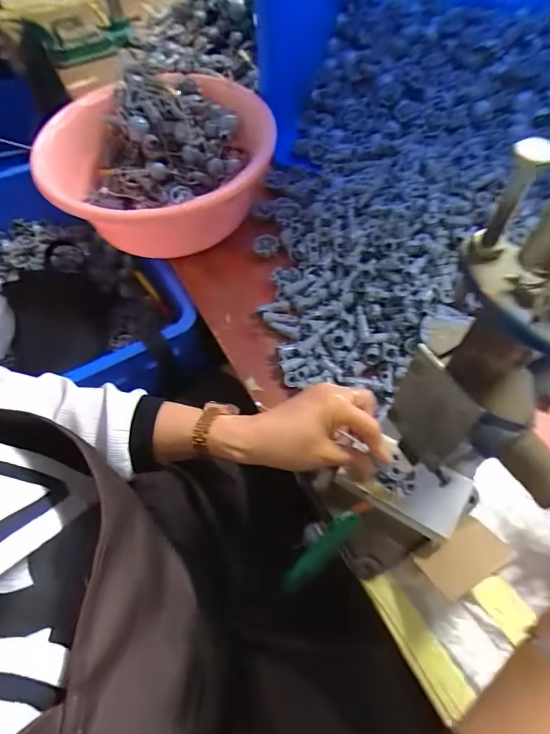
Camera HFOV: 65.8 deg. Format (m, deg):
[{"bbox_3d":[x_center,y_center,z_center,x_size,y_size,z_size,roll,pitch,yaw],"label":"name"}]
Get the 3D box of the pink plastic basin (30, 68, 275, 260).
[{"bbox_3d":[-0.186,-0.308,0.625,0.341,0.087,0.349,-1,57,2],"label":"pink plastic basin"}]

